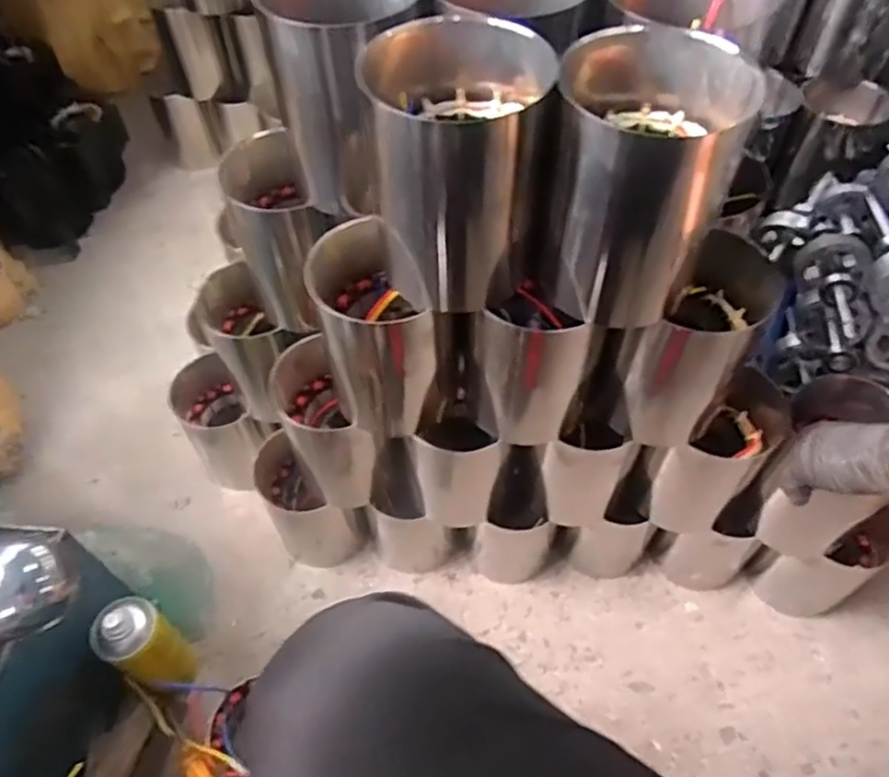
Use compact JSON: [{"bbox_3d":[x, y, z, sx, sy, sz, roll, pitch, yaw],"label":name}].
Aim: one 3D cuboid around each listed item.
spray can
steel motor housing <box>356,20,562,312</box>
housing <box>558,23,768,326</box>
[{"bbox_3d":[-0.318,0.285,0.762,0.072,0.183,0.061,24,58,17],"label":"spray can"},{"bbox_3d":[0.009,-0.161,0.513,0.112,0.175,0.111,-6,54,-3],"label":"steel motor housing"},{"bbox_3d":[0.138,-0.148,0.498,0.114,0.173,0.126,16,56,12],"label":"housing"}]

